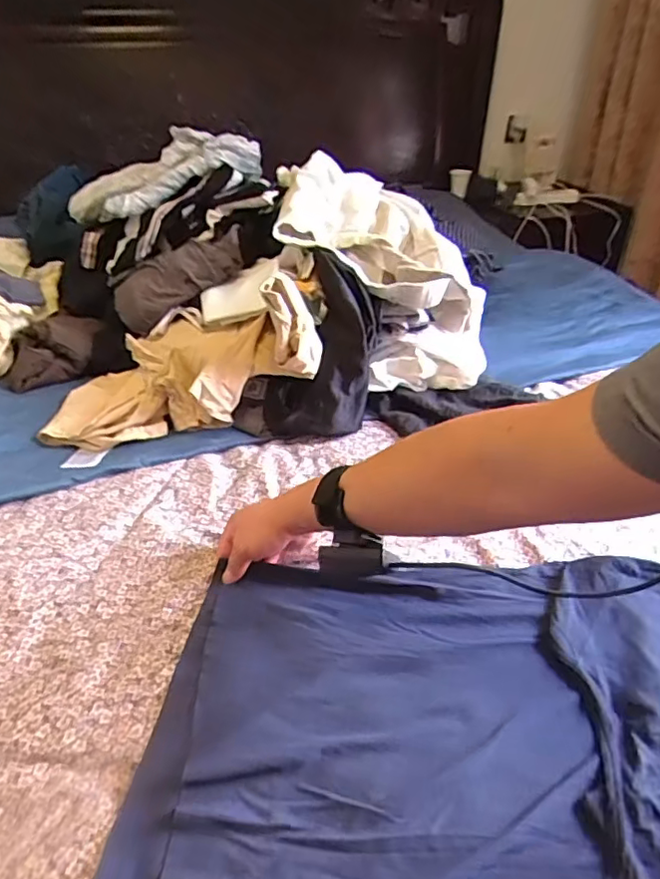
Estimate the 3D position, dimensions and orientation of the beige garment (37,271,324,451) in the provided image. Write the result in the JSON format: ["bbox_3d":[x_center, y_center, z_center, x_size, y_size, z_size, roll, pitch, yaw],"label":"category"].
[{"bbox_3d":[-0.195,-0.100,0.796,0.367,0.140,0.194,-20,36,14],"label":"beige garment"}]

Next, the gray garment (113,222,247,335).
[{"bbox_3d":[-0.222,-0.245,0.871,0.216,0.061,0.086,-29,41,3],"label":"gray garment"}]

